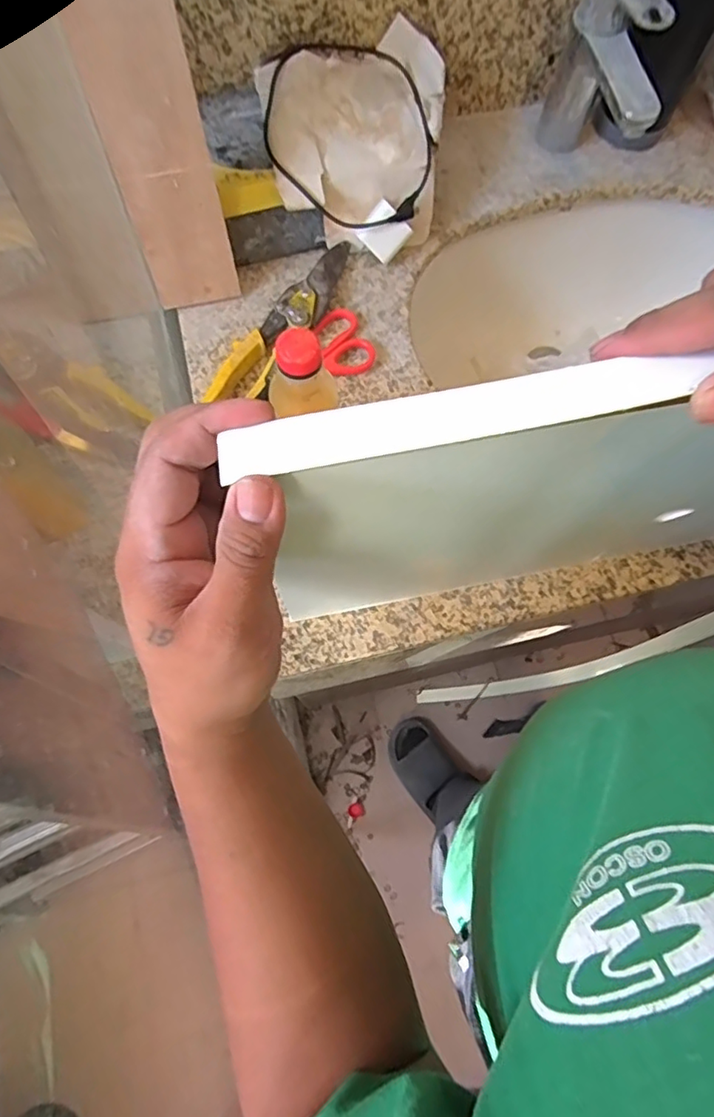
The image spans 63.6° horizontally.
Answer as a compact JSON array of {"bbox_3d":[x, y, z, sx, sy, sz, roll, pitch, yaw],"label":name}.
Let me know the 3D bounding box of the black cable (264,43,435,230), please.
[{"bbox_3d":[-0.005,-0.416,0.560,0.166,0.024,0.182,0,87,-12],"label":"black cable"}]

